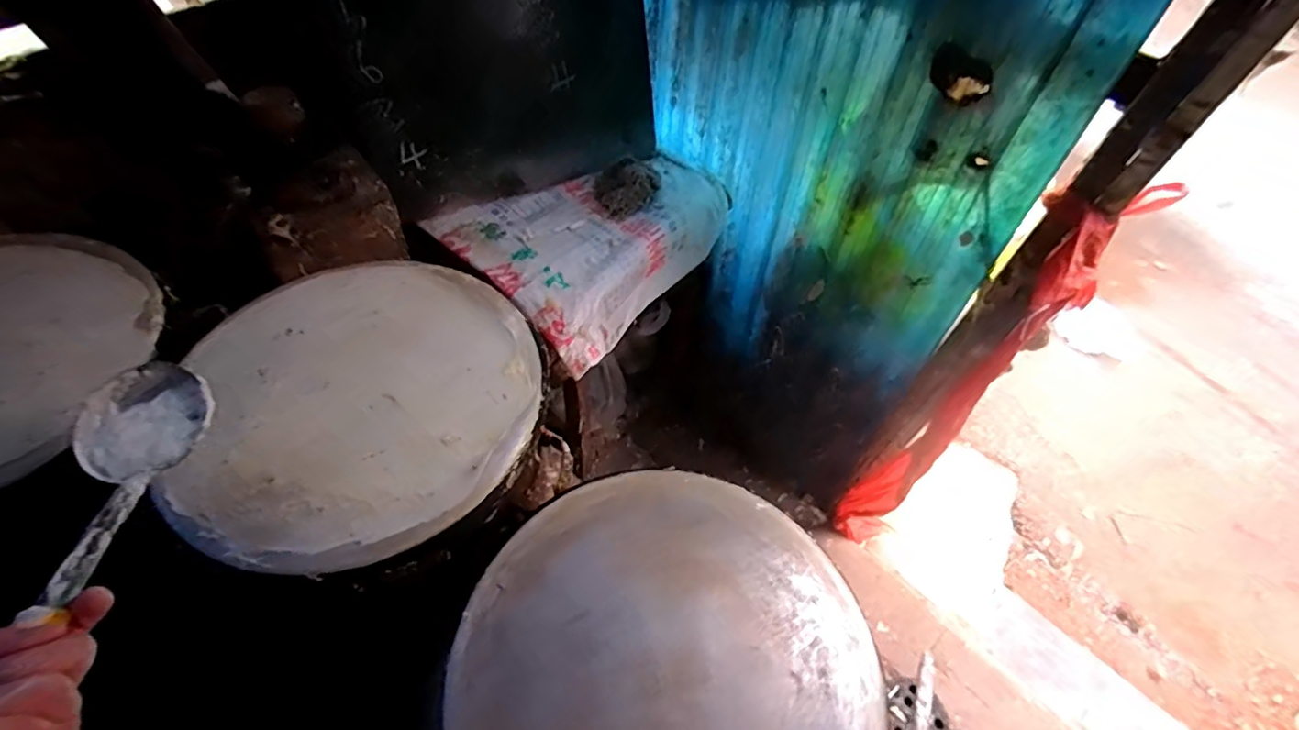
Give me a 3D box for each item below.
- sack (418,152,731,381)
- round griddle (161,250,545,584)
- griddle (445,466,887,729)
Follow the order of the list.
[{"bbox_3d":[-0.085,-0.239,1.022,0.359,0.128,0.467,39,60,21],"label":"sack"},{"bbox_3d":[-0.295,0.022,0.599,0.332,0.021,0.362,3,55,-4],"label":"round griddle"},{"bbox_3d":[0.019,0.264,0.496,0.356,0.027,0.365,3,55,-4],"label":"griddle"}]

